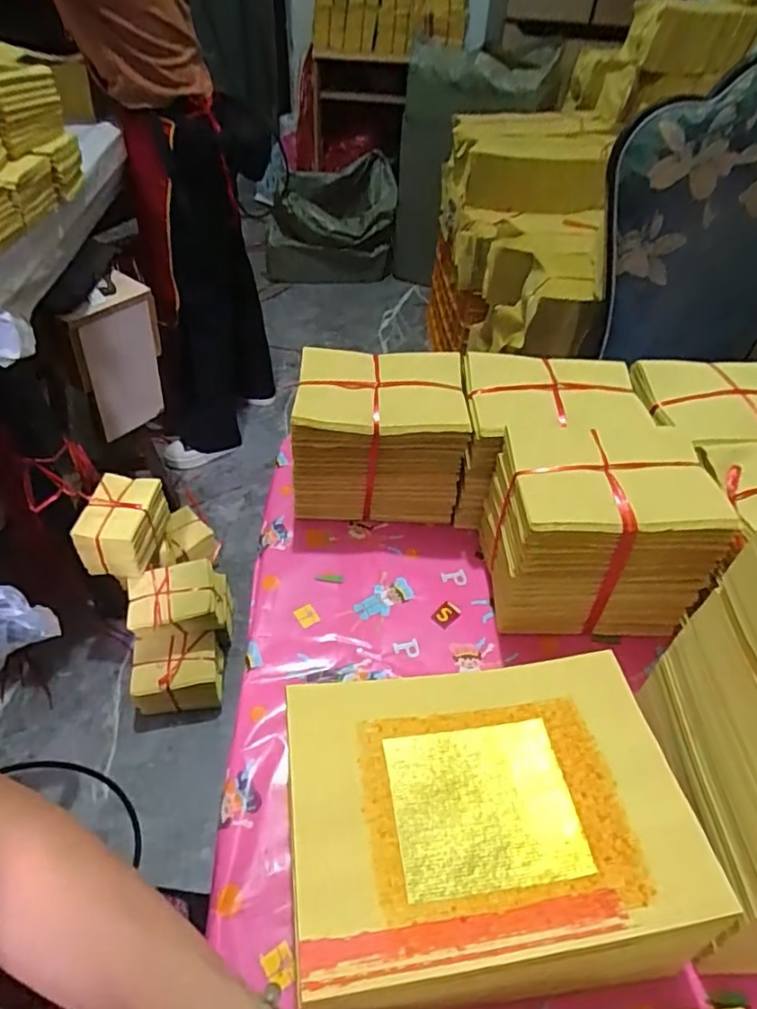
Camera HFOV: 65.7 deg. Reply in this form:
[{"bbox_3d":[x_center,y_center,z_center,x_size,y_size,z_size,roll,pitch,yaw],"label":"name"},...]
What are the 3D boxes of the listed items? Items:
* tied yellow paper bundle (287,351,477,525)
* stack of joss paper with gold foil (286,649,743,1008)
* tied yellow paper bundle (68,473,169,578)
[{"bbox_3d":[-0.001,-0.065,0.597,0.163,0.138,0.110,0,45,-3],"label":"tied yellow paper bundle"},{"bbox_3d":[0.065,0.202,0.374,0.230,0.085,0.170,-4,46,-7],"label":"stack of joss paper with gold foil"},{"bbox_3d":[-0.515,0.047,1.191,0.117,0.136,0.166,10,46,7],"label":"tied yellow paper bundle"}]

